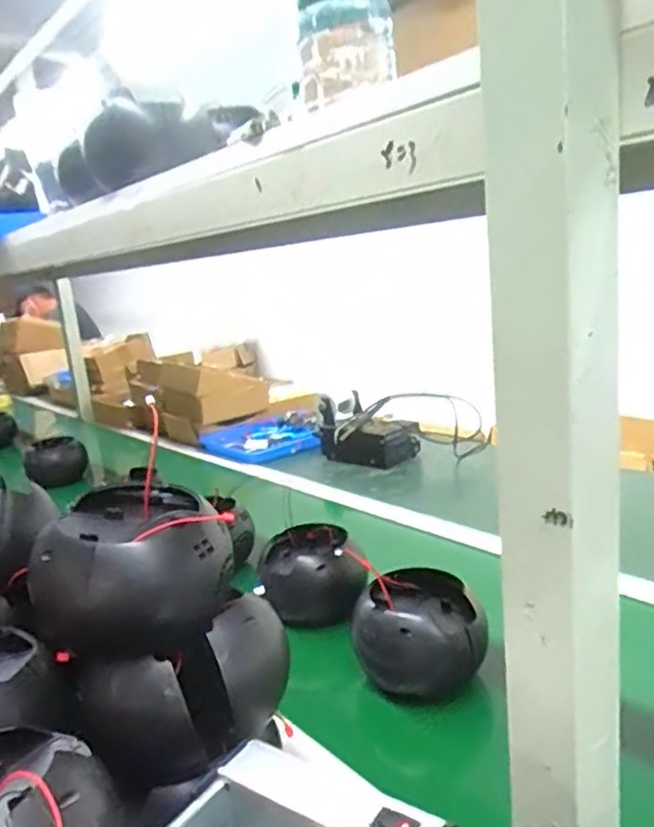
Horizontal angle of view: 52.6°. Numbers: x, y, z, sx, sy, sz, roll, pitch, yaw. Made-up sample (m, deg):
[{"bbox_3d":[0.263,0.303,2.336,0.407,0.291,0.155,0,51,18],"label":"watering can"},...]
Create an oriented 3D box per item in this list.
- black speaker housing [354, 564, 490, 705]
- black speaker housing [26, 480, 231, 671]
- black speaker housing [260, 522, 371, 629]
[{"bbox_3d":[0.092,0.219,0.668,0.115,0.094,0.107,-5,13,3],"label":"black speaker housing"},{"bbox_3d":[-0.134,0.113,0.467,0.127,0.088,0.116,7,19,44],"label":"black speaker housing"},{"bbox_3d":[-0.010,0.197,0.825,0.122,0.101,0.109,-5,13,6],"label":"black speaker housing"}]

